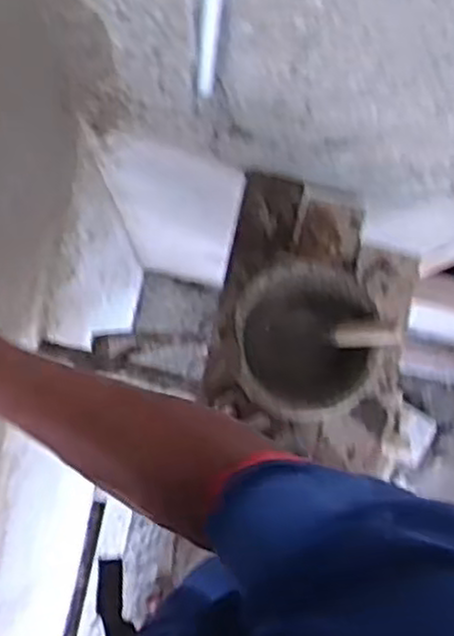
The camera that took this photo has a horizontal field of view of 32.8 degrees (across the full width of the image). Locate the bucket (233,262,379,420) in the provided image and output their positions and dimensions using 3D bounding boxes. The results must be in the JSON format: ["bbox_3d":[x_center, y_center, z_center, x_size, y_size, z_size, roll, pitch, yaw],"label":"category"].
[{"bbox_3d":[0.130,0.038,1.337,0.234,0.175,0.258,-6,86,-4],"label":"bucket"}]

